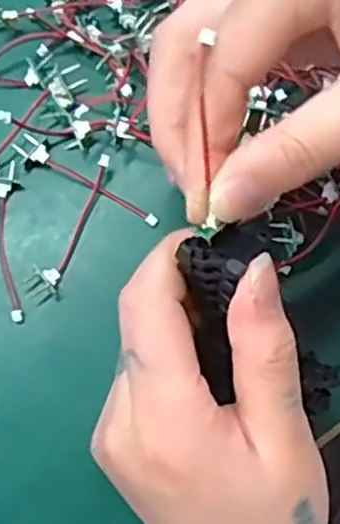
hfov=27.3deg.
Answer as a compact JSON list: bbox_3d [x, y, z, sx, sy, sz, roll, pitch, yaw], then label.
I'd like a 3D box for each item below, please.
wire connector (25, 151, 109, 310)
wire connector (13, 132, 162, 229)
[{"bbox_3d":[-0.039,-0.014,0.289,0.015,0.009,0.068,30,78,6],"label":"wire connector"},{"bbox_3d":[-0.036,-0.034,0.295,0.068,0.007,0.013,32,78,6],"label":"wire connector"}]

